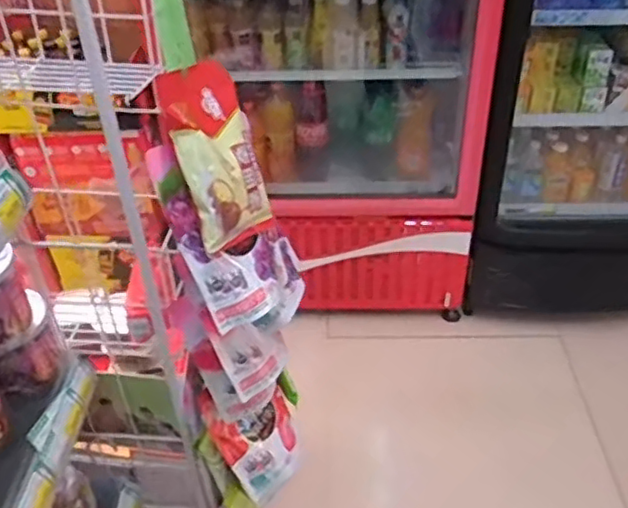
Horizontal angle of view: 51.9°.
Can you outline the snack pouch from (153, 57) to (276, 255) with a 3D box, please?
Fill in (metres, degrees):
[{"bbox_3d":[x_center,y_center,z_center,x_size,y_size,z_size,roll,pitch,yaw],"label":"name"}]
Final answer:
[{"bbox_3d":[-0.085,-0.086,0.582,0.026,0.164,0.092,-5,23,37],"label":"snack pouch"}]

